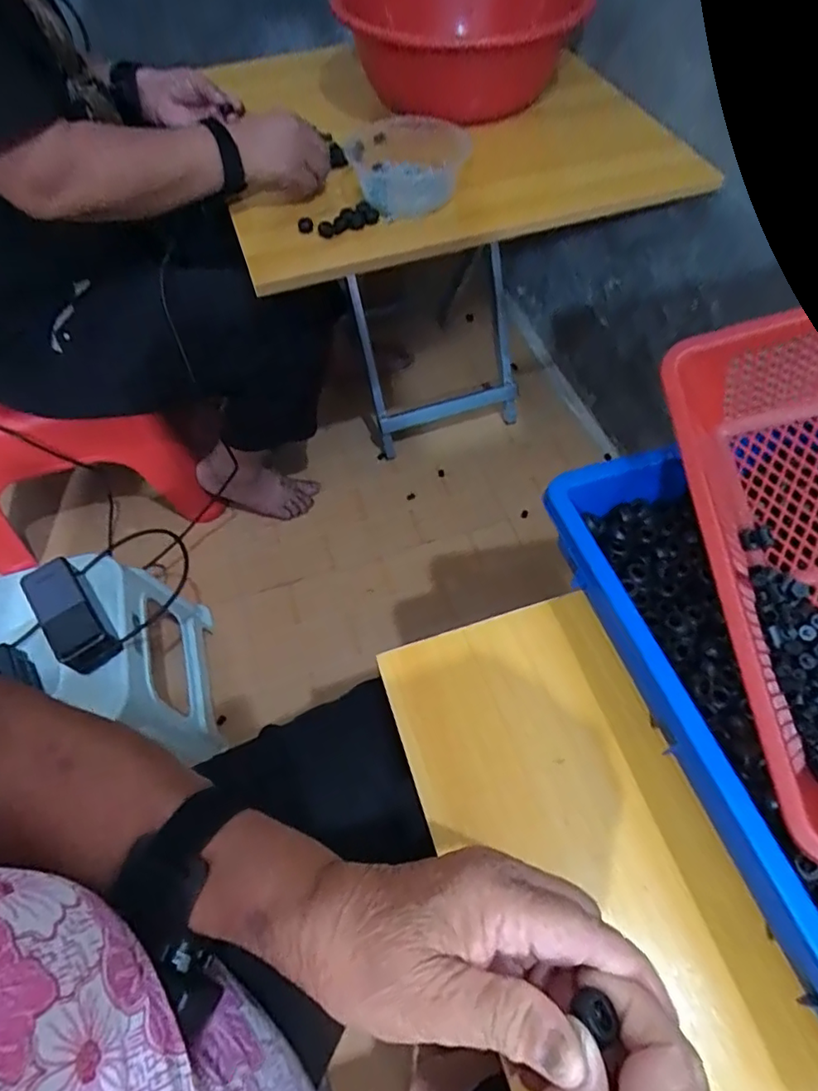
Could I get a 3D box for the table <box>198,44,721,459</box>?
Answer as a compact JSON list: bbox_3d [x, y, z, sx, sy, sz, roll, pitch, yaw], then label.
[{"bbox_3d":[0.025,-0.498,1.034,0.626,0.527,0.730,-20,61,-9],"label":"table"}]

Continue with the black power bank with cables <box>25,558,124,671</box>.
[{"bbox_3d":[-0.381,0.082,0.635,0.054,0.052,0.131,-34,64,-17],"label":"black power bank with cables"}]

